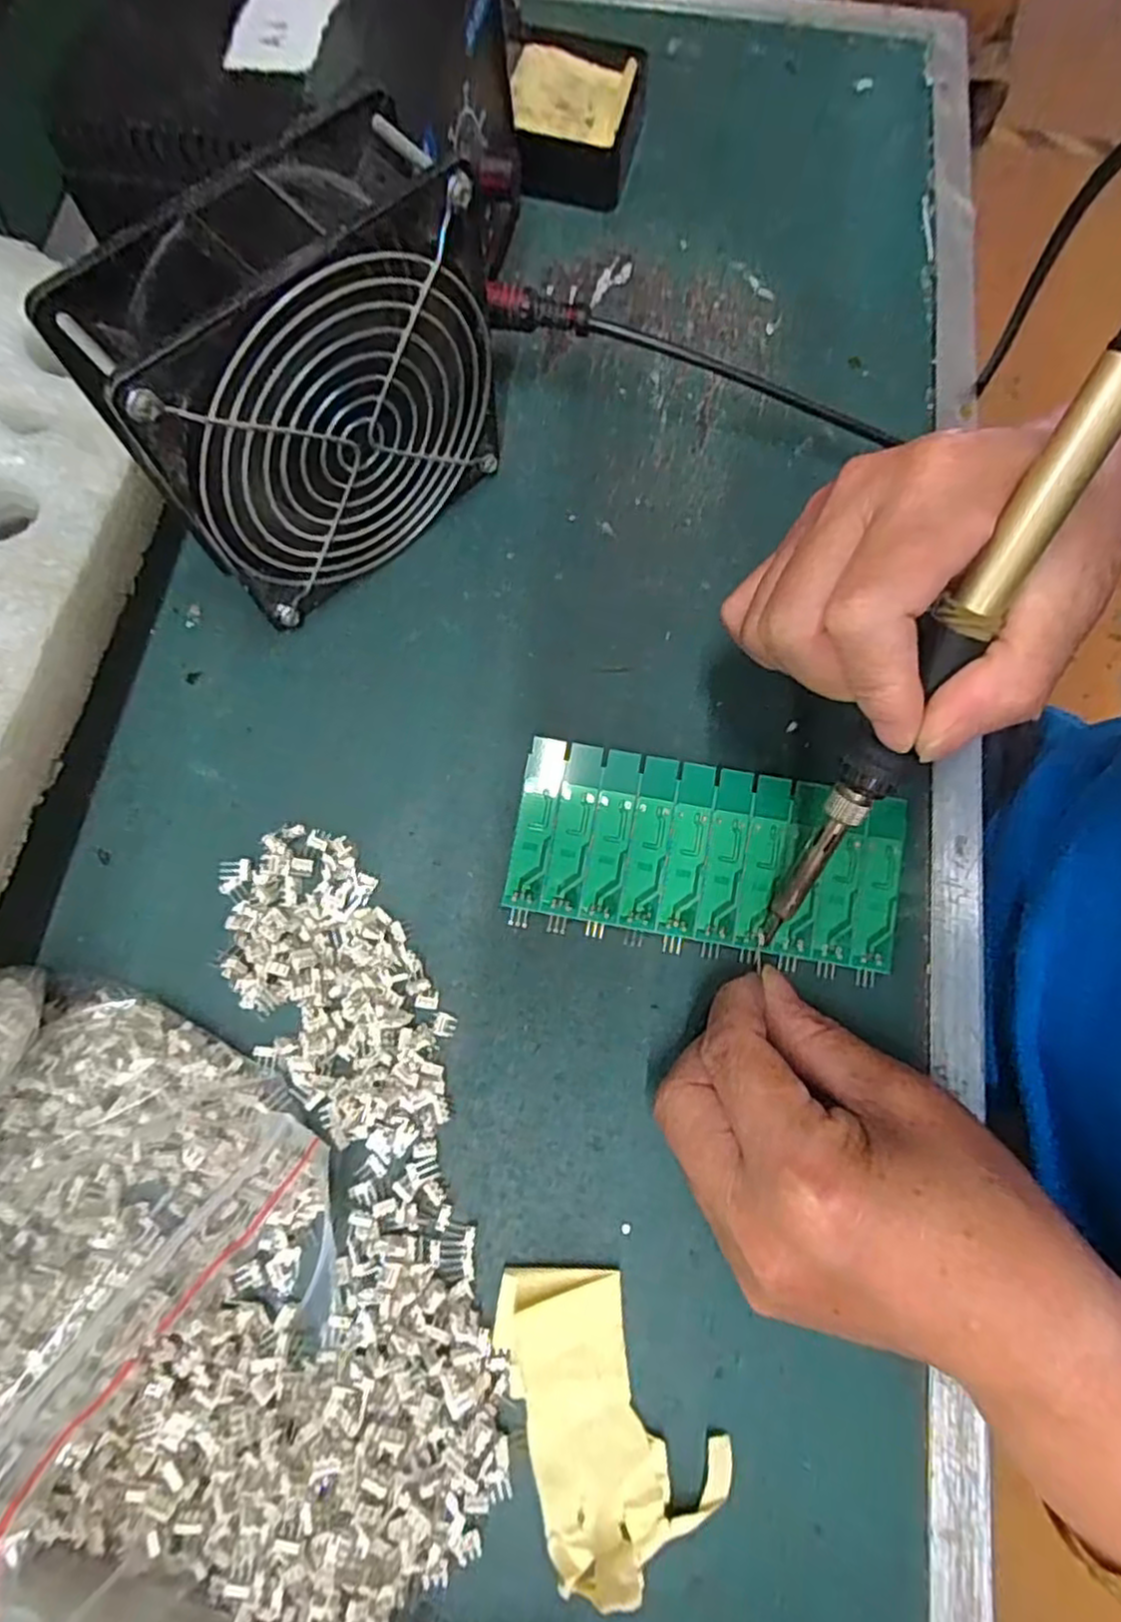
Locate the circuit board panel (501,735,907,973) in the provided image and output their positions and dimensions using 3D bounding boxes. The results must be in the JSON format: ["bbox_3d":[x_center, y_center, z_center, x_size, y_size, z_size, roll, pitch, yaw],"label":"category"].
[{"bbox_3d":[0.053,0.015,0.260,0.138,0.009,0.062,11,76,1],"label":"circuit board panel"}]

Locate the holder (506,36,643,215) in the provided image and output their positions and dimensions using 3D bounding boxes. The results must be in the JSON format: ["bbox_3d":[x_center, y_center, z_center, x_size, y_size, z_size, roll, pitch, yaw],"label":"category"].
[{"bbox_3d":[0.007,-0.332,0.344,0.060,0.025,0.071,7,76,1],"label":"holder"}]

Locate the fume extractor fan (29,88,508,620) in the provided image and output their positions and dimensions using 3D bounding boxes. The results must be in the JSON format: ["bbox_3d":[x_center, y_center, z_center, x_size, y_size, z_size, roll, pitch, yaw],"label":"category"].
[{"bbox_3d":[-0.079,-0.135,0.241,0.120,0.121,0.043,-41,80,-10],"label":"fume extractor fan"}]

